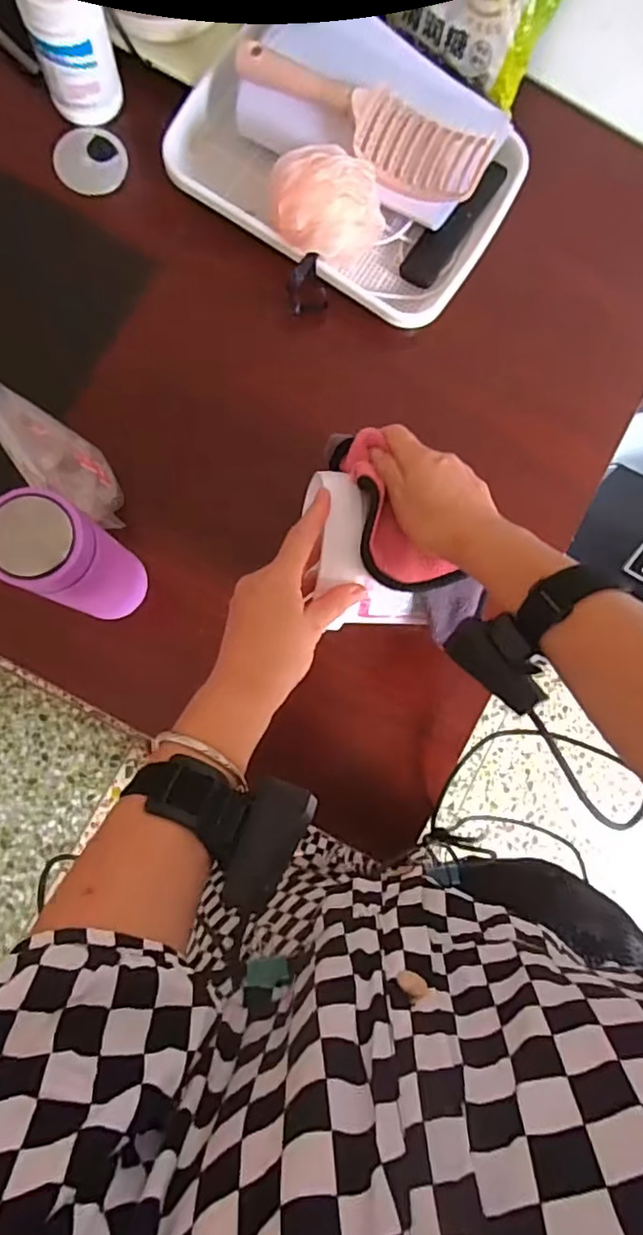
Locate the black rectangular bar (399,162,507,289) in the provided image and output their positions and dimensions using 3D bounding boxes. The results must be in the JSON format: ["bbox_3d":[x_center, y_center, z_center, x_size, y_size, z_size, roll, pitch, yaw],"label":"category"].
[{"bbox_3d":[0.130,-0.390,0.589,0.035,0.017,0.147,35,82,-4],"label":"black rectangular bar"}]

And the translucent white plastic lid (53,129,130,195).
[{"bbox_3d":[-0.225,-0.447,0.586,0.066,0.008,0.057,-1,103,-18],"label":"translucent white plastic lid"}]

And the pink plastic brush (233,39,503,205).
[{"bbox_3d":[0.034,-0.435,0.529,0.231,0.011,0.058,24,113,-1],"label":"pink plastic brush"}]

